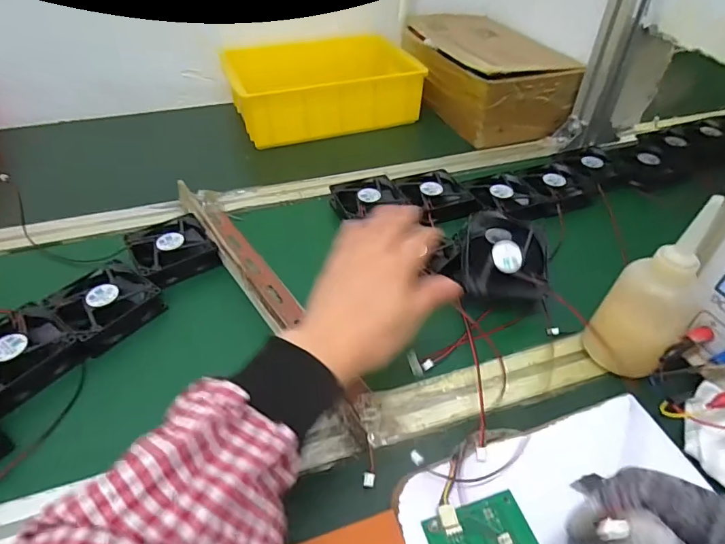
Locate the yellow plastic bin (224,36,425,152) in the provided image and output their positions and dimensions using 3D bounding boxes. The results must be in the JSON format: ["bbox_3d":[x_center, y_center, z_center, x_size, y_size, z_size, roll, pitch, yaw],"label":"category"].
[{"bbox_3d":[-0.055,-0.306,0.744,0.309,0.093,0.165,-12,40,-17],"label":"yellow plastic bin"}]

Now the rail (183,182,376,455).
[{"bbox_3d":[-0.099,0.012,0.455,0.039,0.032,0.379,-23,44,-28],"label":"rail"}]

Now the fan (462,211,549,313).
[{"bbox_3d":[0.140,-0.011,0.450,0.082,0.019,0.092,9,77,-2],"label":"fan"}]

